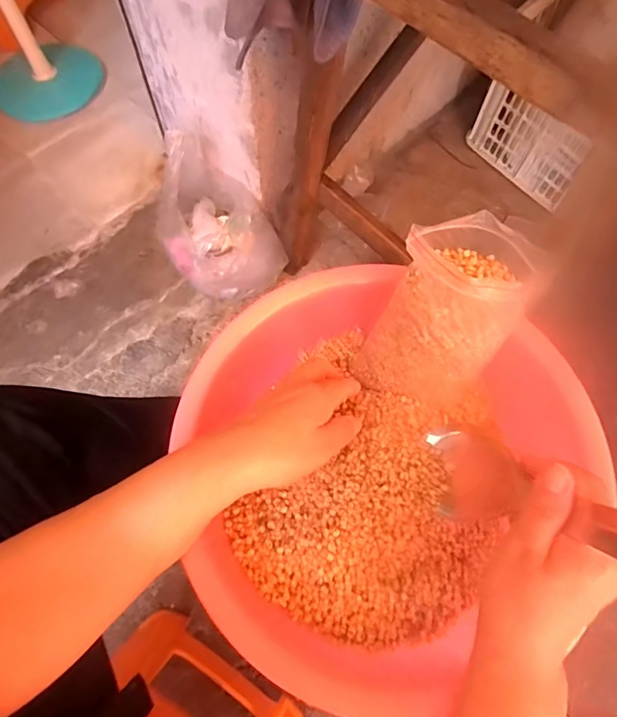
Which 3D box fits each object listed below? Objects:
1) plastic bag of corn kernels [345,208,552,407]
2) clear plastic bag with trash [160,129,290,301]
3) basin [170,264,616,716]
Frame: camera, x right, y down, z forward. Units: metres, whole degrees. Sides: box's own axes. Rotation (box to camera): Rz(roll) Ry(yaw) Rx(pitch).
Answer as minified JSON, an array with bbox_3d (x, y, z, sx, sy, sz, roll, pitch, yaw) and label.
[{"bbox_3d":[0.107,-0.027,0.370,0.101,0.168,0.082,17,51,-1],"label":"plastic bag of corn kernels"},{"bbox_3d":[-0.194,-0.273,0.836,0.233,0.261,0.185,40,72,15],"label":"clear plastic bag with trash"},{"bbox_3d":[0.071,0.067,0.383,0.360,0.089,0.300,-36,72,-15],"label":"basin"}]

